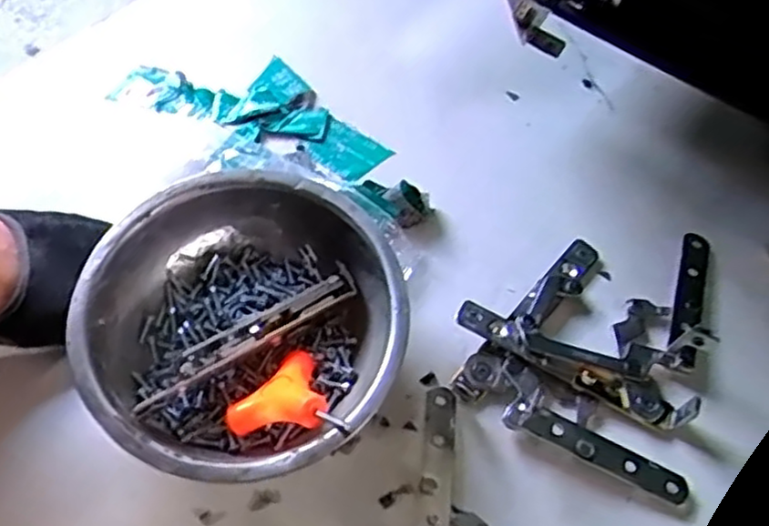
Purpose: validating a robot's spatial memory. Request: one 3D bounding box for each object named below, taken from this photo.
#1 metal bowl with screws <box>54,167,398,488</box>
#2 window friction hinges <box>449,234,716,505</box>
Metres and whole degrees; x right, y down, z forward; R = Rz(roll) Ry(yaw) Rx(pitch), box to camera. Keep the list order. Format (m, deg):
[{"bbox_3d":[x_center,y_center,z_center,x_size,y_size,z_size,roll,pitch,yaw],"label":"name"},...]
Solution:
[{"bbox_3d":[-0.079,0.040,0.424,0.176,0.070,0.174,1,58,-1],"label":"metal bowl with screws"},{"bbox_3d":[0.125,0.037,0.452,0.144,0.033,0.173,15,59,7],"label":"window friction hinges"}]

